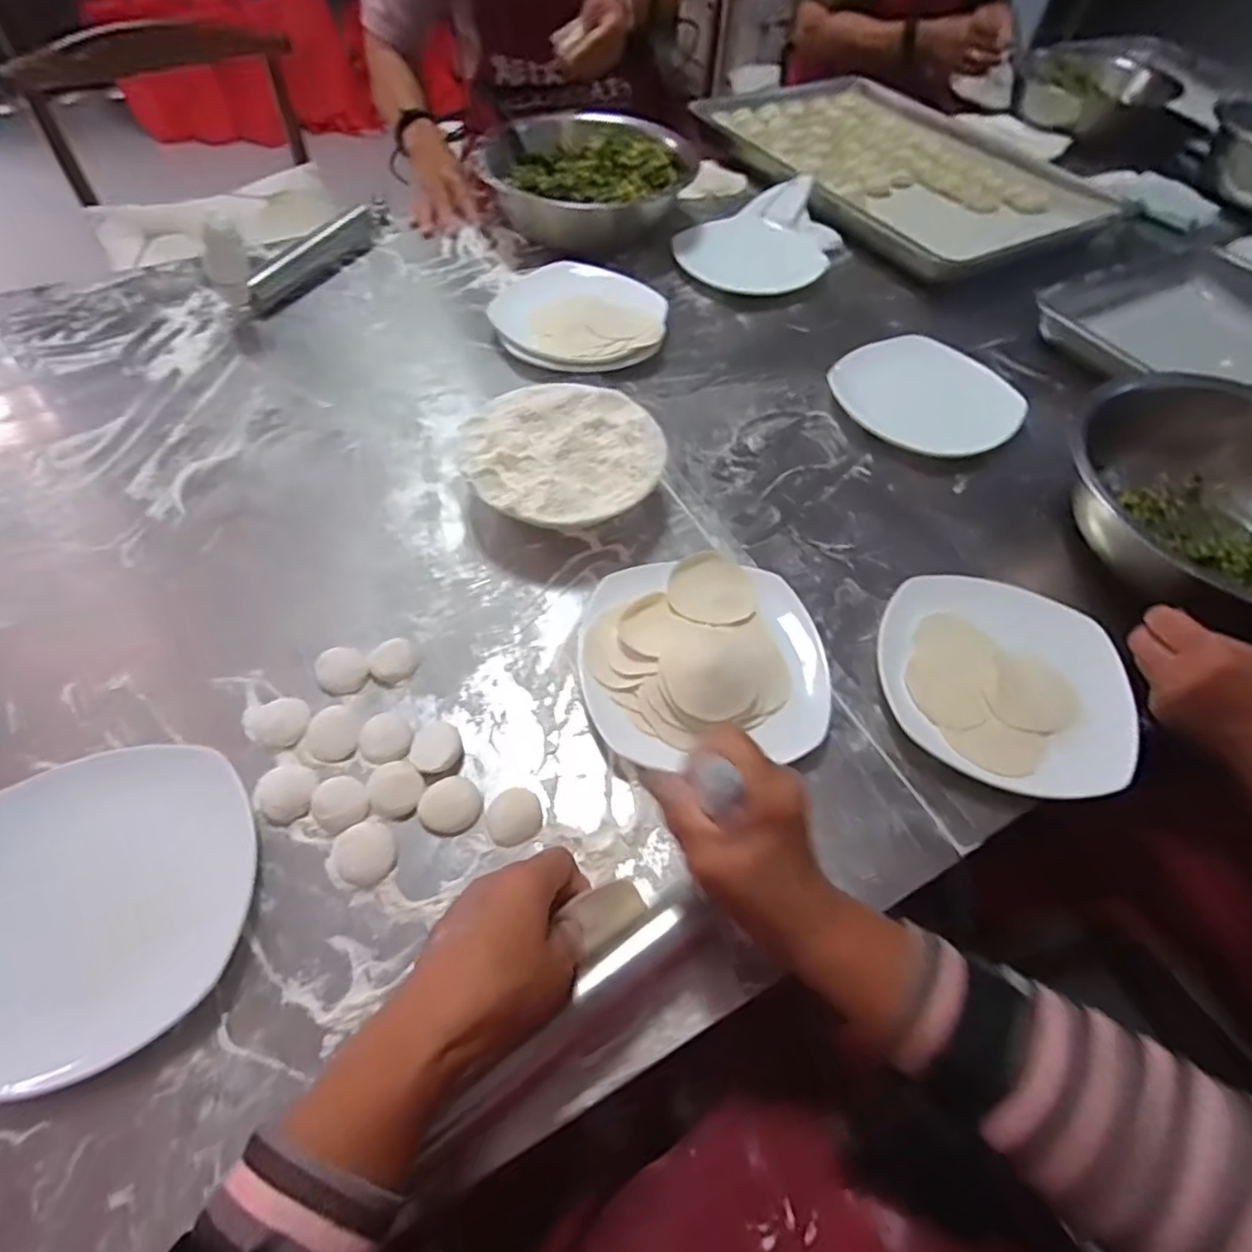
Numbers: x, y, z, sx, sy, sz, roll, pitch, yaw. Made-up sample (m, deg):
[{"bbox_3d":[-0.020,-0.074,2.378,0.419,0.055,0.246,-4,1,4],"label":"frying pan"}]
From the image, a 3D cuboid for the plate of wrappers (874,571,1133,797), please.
[{"bbox_3d":[0.284,0.038,0.494,0.180,0.021,0.180,1,54,-1],"label":"plate of wrappers"}]

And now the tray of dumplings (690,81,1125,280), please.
[{"bbox_3d":[0.418,-0.723,1.005,0.431,0.040,0.604,-28,59,-20],"label":"tray of dumplings"}]

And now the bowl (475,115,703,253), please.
[{"bbox_3d":[-0.045,-0.594,0.869,0.273,0.096,0.211,-2,54,-3],"label":"bowl"}]

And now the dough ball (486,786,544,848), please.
[{"bbox_3d":[-0.071,0.121,0.416,0.034,0.016,0.030,-21,57,-16],"label":"dough ball"}]

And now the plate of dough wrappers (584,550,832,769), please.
[{"bbox_3d":[0.059,0.015,0.486,0.175,0.030,0.166,-5,54,-5],"label":"plate of dough wrappers"}]

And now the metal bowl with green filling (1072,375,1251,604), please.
[{"bbox_3d":[0.520,-0.099,0.564,0.272,0.098,0.255,1,54,-1],"label":"metal bowl with green filling"}]

